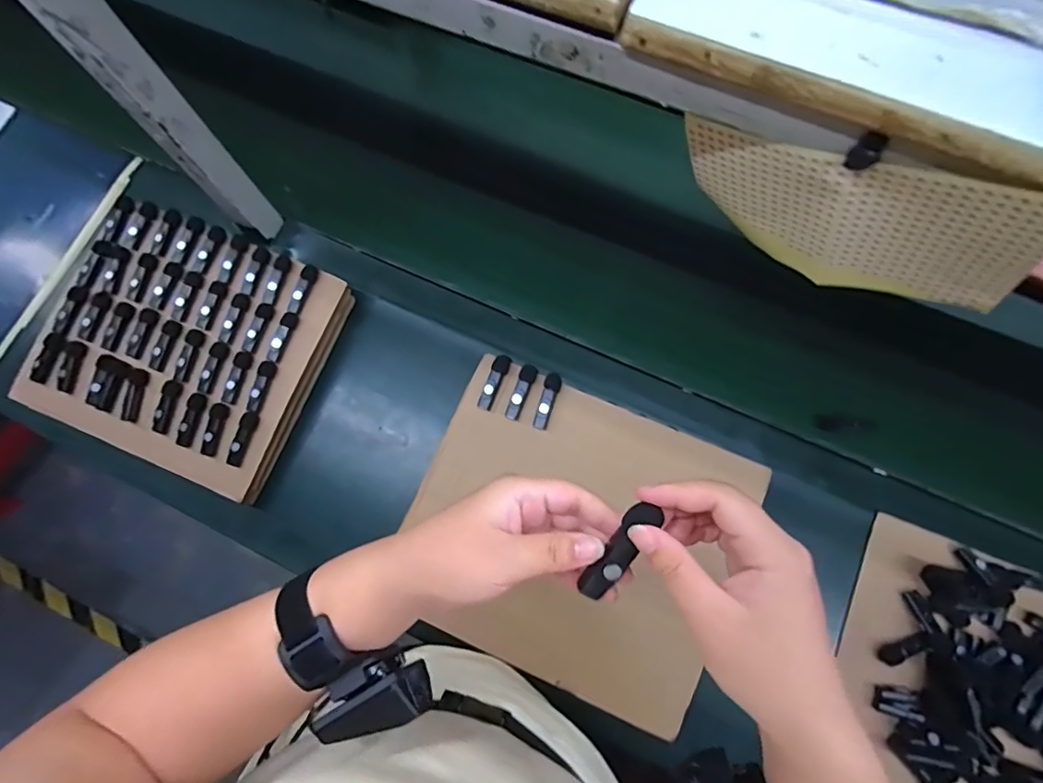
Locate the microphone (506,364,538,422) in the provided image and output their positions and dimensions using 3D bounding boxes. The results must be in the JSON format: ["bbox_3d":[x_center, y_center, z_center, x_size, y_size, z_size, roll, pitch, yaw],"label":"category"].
[{"bbox_3d":[0.000,0.001,0.593,0.018,0.013,0.064,18,75,7],"label":"microphone"}]

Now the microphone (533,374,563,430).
[{"bbox_3d":[0.029,0.011,0.590,0.019,0.011,0.065,19,75,7],"label":"microphone"}]

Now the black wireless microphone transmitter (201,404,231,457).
[{"bbox_3d":[-0.372,0.048,0.633,0.024,0.012,0.062,13,74,5],"label":"black wireless microphone transmitter"}]

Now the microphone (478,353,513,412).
[{"bbox_3d":[-0.030,-0.011,0.599,0.019,0.011,0.067,19,75,7],"label":"microphone"}]

